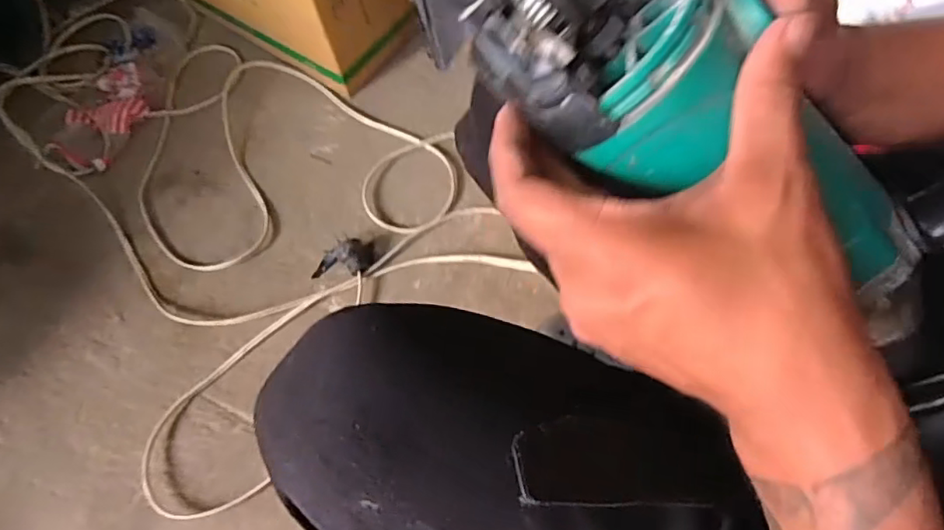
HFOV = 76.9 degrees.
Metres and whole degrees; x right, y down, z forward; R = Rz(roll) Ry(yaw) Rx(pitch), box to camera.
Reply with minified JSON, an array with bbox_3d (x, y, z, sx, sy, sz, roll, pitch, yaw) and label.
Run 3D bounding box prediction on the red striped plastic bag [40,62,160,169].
[{"bbox_3d":[-0.534,-0.220,0.862,0.108,0.034,0.173,26,68,14],"label":"red striped plastic bag"}]

